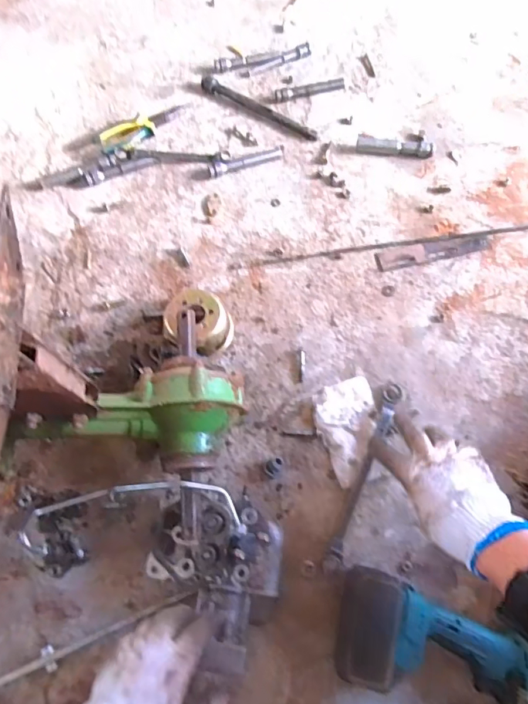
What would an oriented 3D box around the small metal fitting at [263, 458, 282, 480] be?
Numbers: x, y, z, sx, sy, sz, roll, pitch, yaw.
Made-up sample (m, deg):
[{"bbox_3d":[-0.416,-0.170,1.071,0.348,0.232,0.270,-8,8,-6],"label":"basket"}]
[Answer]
[{"bbox_3d":[0.013,0.155,0.622,0.026,0.026,0.021,-36,74,-12],"label":"small metal fitting"}]

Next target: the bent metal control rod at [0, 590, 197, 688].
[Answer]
[{"bbox_3d":[-0.218,0.337,0.533,0.286,0.035,0.038,-15,71,-6],"label":"bent metal control rod"}]

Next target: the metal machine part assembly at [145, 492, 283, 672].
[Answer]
[{"bbox_3d":[-0.058,0.258,0.547,0.158,0.086,0.167,12,70,4],"label":"metal machine part assembly"}]

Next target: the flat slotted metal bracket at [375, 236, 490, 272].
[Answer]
[{"bbox_3d":[0.269,-0.160,0.737,0.182,0.011,0.033,-12,71,-4],"label":"flat slotted metal bracket"}]

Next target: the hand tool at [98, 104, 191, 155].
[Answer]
[{"bbox_3d":[-0.208,-0.397,0.820,0.172,0.024,0.053,-35,74,-12],"label":"hand tool"}]

